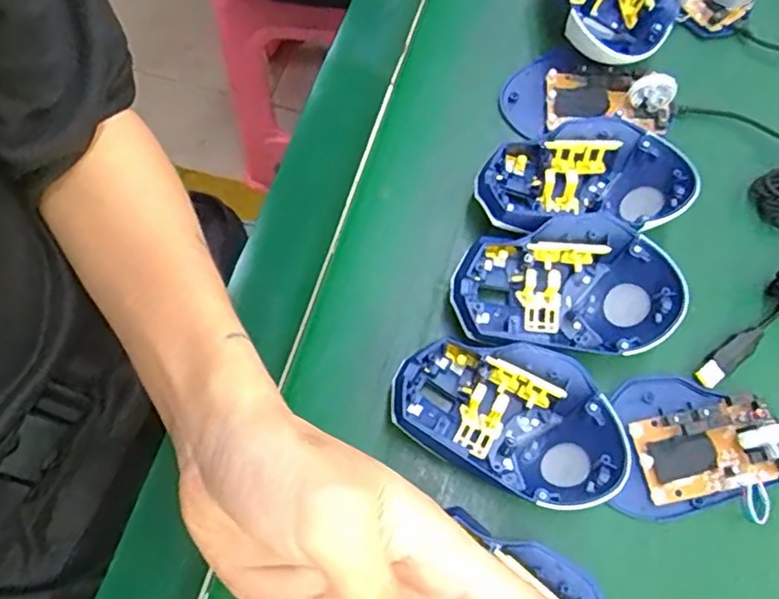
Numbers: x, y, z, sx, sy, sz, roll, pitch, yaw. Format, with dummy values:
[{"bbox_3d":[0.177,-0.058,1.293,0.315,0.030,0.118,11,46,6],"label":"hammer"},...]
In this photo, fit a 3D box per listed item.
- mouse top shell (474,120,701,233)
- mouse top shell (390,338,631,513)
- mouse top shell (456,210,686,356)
[{"bbox_3d":[0.115,-0.066,0.368,0.123,0.040,0.076,2,71,3],"label":"mouse top shell"},{"bbox_3d":[0.064,0.061,0.324,0.120,0.034,0.075,28,74,11],"label":"mouse top shell"},{"bbox_3d":[0.098,-0.006,0.346,0.119,0.043,0.073,5,71,4],"label":"mouse top shell"}]

